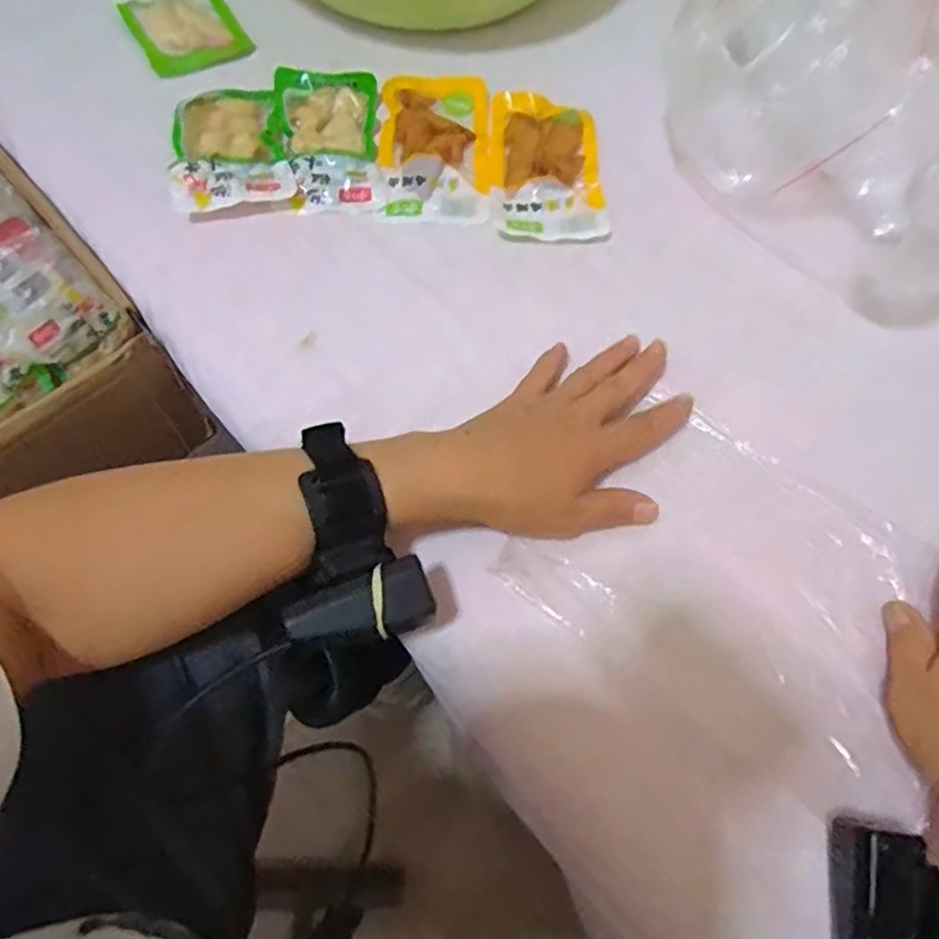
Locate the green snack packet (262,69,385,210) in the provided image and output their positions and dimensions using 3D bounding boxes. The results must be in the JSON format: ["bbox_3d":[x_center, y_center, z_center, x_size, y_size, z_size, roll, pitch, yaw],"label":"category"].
[{"bbox_3d":[-0.106,-0.243,0.490,0.078,0.011,0.117,-5,68,-3],"label":"green snack packet"}]

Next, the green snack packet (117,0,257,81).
[{"bbox_3d":[-0.245,-0.384,0.554,0.080,0.024,0.134,-28,71,-11],"label":"green snack packet"}]

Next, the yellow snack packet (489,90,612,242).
[{"bbox_3d":[0.056,-0.225,0.494,0.077,0.007,0.138,-3,68,-2],"label":"yellow snack packet"}]

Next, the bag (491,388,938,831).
[{"bbox_3d":[0.152,0.063,0.369,0.217,0.008,0.159,35,68,11],"label":"bag"}]

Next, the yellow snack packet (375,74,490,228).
[{"bbox_3d":[-0.026,-0.241,0.501,0.079,0.011,0.147,-1,68,-1],"label":"yellow snack packet"}]

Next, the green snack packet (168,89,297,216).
[{"bbox_3d":[-0.173,-0.232,0.478,0.077,0.019,0.111,-15,69,-7],"label":"green snack packet"}]

